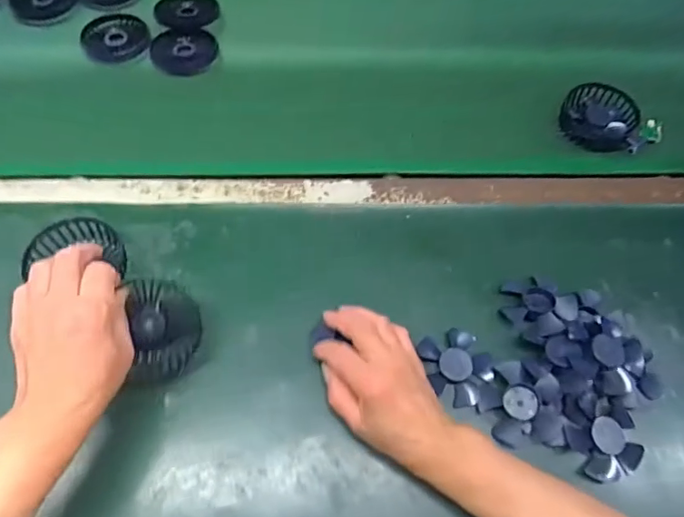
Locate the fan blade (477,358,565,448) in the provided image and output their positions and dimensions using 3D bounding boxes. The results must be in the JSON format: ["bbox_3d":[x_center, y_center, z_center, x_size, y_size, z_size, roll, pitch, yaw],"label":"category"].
[{"bbox_3d":[0.164,0.129,0.459,0.073,0.021,0.073,0,60,-4],"label":"fan blade"}]

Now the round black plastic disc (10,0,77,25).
[{"bbox_3d":[-0.412,-0.358,0.702,0.085,0.011,0.092,2,60,-3],"label":"round black plastic disc"}]

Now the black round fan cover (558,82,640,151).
[{"bbox_3d":[0.330,-0.184,0.651,0.089,0.035,0.083,2,60,-3],"label":"black round fan cover"}]

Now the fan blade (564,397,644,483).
[{"bbox_3d":[0.239,0.160,0.452,0.071,0.016,0.060,-17,63,-13],"label":"fan blade"}]

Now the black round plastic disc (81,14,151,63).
[{"bbox_3d":[-0.302,-0.297,0.681,0.086,0.012,0.081,2,60,-3],"label":"black round plastic disc"}]

